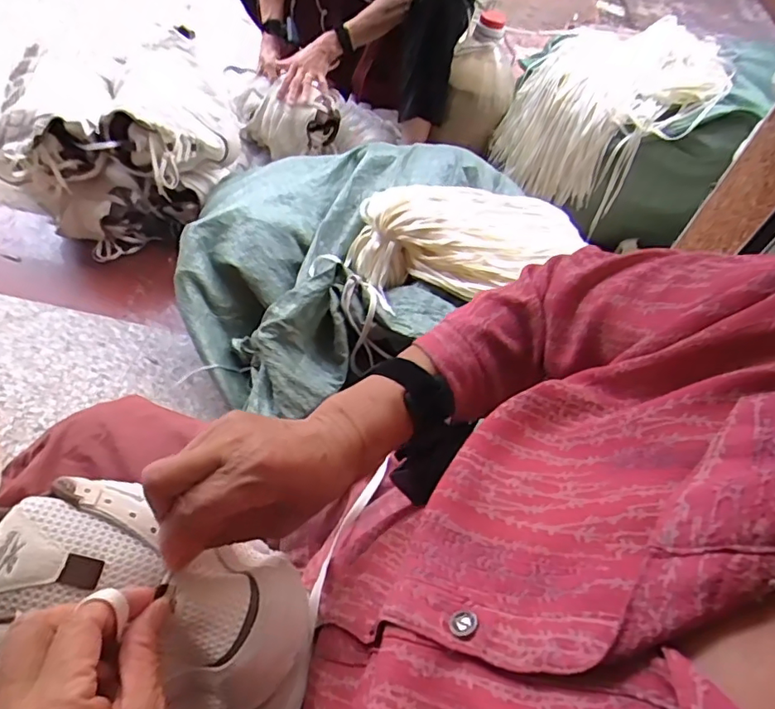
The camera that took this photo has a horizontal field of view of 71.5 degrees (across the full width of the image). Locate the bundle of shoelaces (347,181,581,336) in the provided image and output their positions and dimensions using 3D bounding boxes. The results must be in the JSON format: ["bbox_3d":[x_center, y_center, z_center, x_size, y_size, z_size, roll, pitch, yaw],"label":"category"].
[{"bbox_3d":[0.119,-0.186,0.860,0.412,0.085,0.228,-12,59,-12],"label":"bundle of shoelaces"}]

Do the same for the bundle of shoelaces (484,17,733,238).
[{"bbox_3d":[0.525,-0.582,1.271,0.385,0.234,0.505,39,63,19],"label":"bundle of shoelaces"}]

